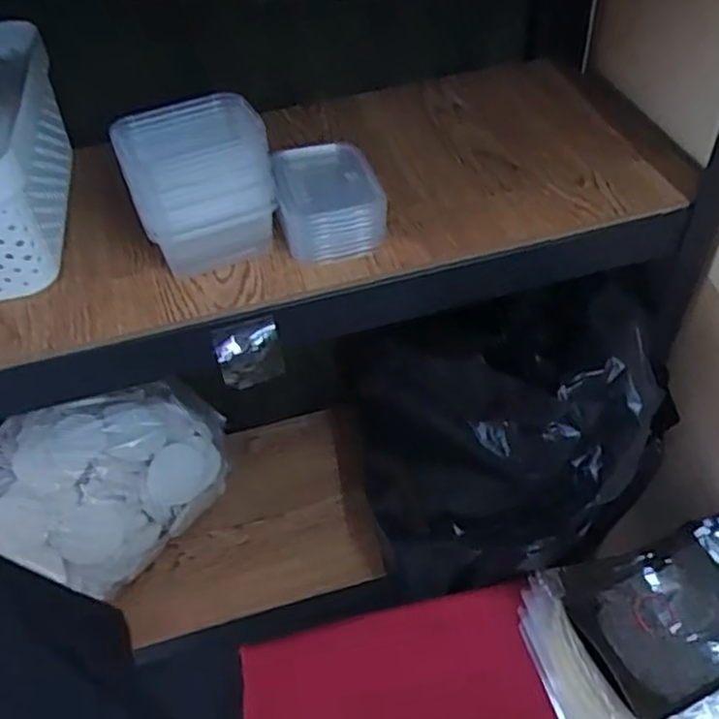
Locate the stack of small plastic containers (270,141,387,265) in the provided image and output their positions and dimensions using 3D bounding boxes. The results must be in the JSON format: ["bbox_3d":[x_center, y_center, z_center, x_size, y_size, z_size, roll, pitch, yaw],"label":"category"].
[{"bbox_3d":[-0.025,-0.136,0.593,0.088,0.053,0.104,-7,47,-2],"label":"stack of small plastic containers"}]

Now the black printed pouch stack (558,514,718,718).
[{"bbox_3d":[0.292,0.223,0.633,0.208,0.034,0.139,-20,49,-13],"label":"black printed pouch stack"}]

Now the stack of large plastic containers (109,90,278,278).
[{"bbox_3d":[-0.127,-0.136,0.565,0.109,0.112,0.083,-18,48,-11],"label":"stack of large plastic containers"}]

